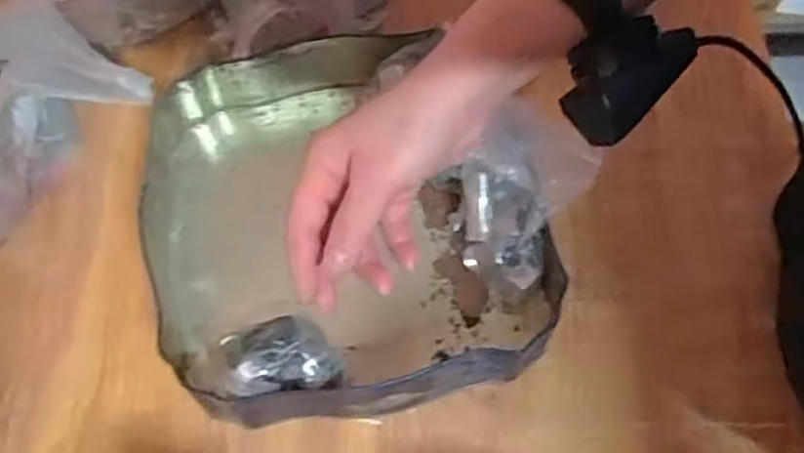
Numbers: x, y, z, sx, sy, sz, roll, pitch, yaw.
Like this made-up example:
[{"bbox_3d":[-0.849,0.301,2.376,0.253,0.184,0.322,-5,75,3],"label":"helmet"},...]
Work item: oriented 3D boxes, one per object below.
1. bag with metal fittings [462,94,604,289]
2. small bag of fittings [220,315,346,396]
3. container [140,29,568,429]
[{"bbox_3d":[0.070,-0.016,0.481,0.068,0.102,0.079,-40,70,-18],"label":"bag with metal fittings"},{"bbox_3d":[-0.072,0.081,0.459,0.068,0.057,0.052,-13,64,-7],"label":"small bag of fittings"},{"bbox_3d":[-0.045,-0.008,0.505,0.235,0.056,0.252,-12,64,-7],"label":"container"}]

